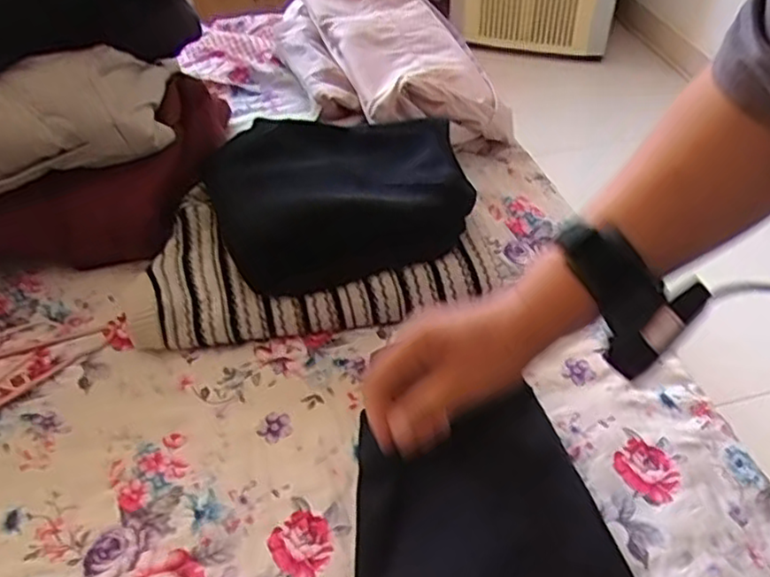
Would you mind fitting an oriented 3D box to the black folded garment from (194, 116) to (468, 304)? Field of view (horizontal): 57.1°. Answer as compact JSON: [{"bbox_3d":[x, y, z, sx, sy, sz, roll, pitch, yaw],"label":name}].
[{"bbox_3d":[-0.046,-0.109,0.741,0.265,0.077,0.229,-15,46,-13],"label":"black folded garment"}]

